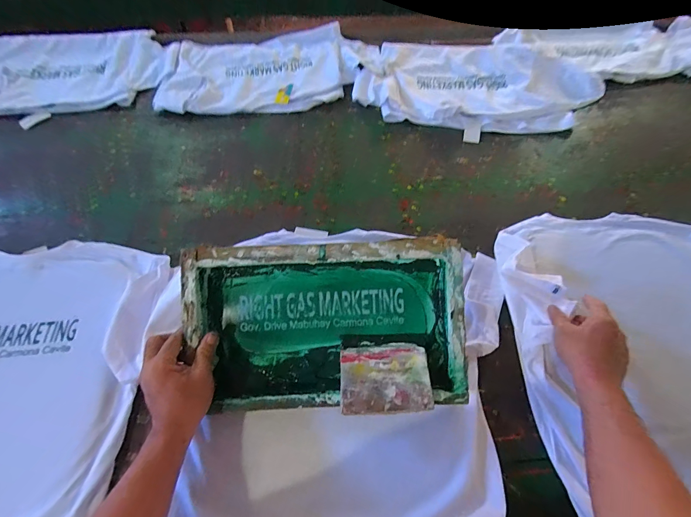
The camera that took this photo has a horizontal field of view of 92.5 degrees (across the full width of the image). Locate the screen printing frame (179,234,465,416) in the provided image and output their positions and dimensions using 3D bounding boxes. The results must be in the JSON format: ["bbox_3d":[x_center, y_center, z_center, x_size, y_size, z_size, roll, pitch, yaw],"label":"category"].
[{"bbox_3d":[-0.029,0.096,0.493,0.398,0.059,0.238,-3,86,0],"label":"screen printing frame"}]

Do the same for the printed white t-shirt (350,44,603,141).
[{"bbox_3d":[0.360,-0.485,0.909,0.628,0.031,0.376,9,62,3],"label":"printed white t-shirt"}]

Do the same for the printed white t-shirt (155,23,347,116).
[{"bbox_3d":[-0.250,-0.540,0.938,0.493,0.026,0.354,-4,62,-4],"label":"printed white t-shirt"}]

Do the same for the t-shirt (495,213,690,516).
[{"bbox_3d":[0.500,0.146,0.535,0.432,0.064,0.531,3,61,0],"label":"t-shirt"}]

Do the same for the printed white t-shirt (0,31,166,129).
[{"bbox_3d":[-0.790,-0.525,0.908,0.527,0.028,0.394,-1,61,-2],"label":"printed white t-shirt"}]

